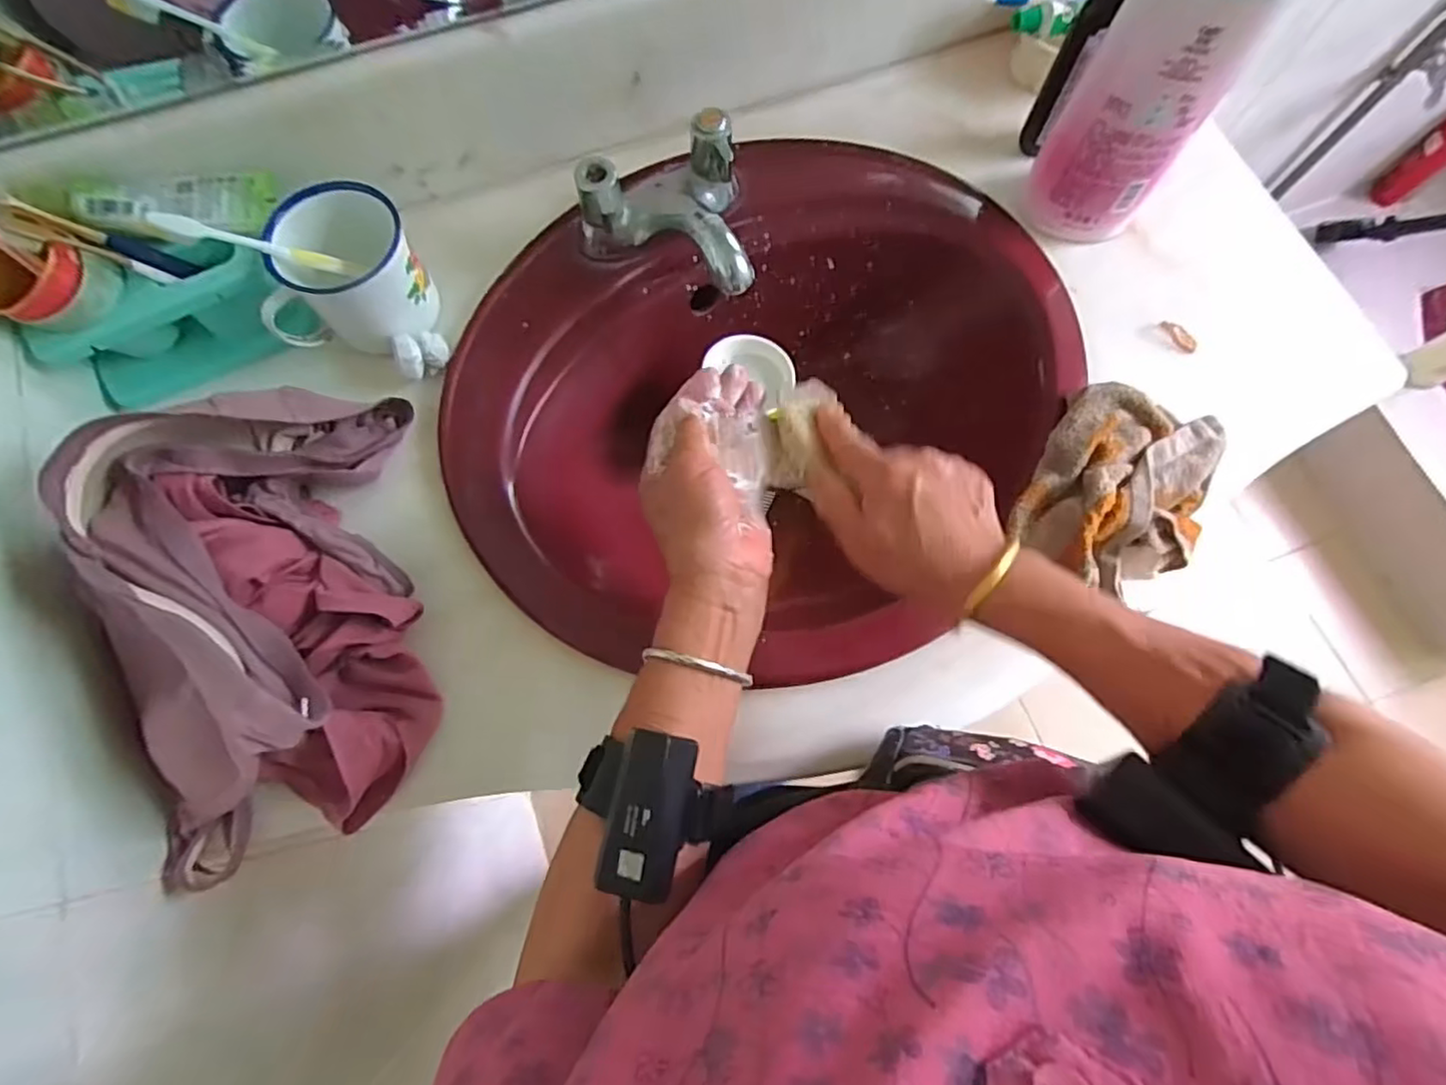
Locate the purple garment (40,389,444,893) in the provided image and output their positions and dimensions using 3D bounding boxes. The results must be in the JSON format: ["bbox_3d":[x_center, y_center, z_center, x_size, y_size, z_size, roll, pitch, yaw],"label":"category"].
[{"bbox_3d":[-0.301,0.035,0.413,0.168,0.106,0.295,-14,74,-4],"label":"purple garment"}]

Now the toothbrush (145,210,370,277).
[{"bbox_3d":[-0.325,-0.211,0.471,0.010,0.133,0.019,-36,71,33],"label":"toothbrush"}]

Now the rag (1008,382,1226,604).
[{"bbox_3d":[0.298,-0.042,0.482,0.124,0.039,0.156,30,75,9],"label":"rag"}]

